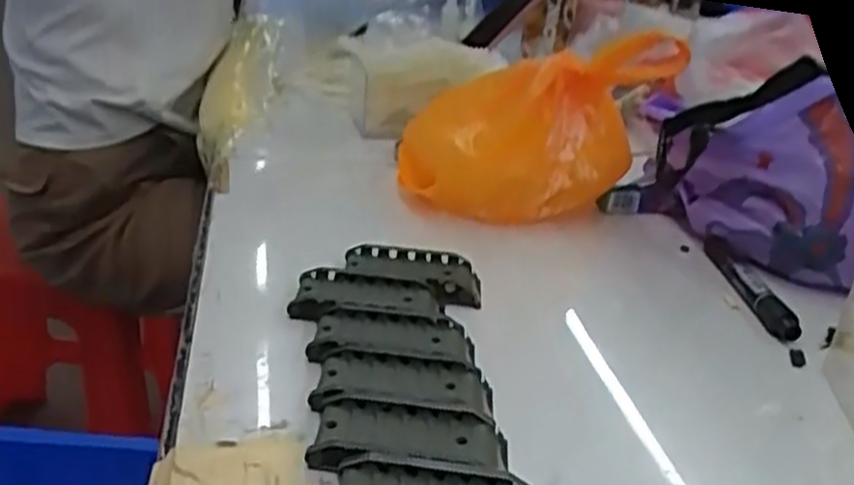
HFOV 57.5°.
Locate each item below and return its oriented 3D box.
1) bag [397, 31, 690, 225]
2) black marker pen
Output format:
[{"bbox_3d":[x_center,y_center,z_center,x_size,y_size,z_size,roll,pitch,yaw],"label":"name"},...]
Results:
[{"bbox_3d":[0.092,-0.109,0.664,0.198,0.147,0.103,-4,28,-22],"label":"bag"},{"bbox_3d":[0.249,0.031,0.602,0.023,0.018,0.144,6,26,-4],"label":"black marker pen"}]

